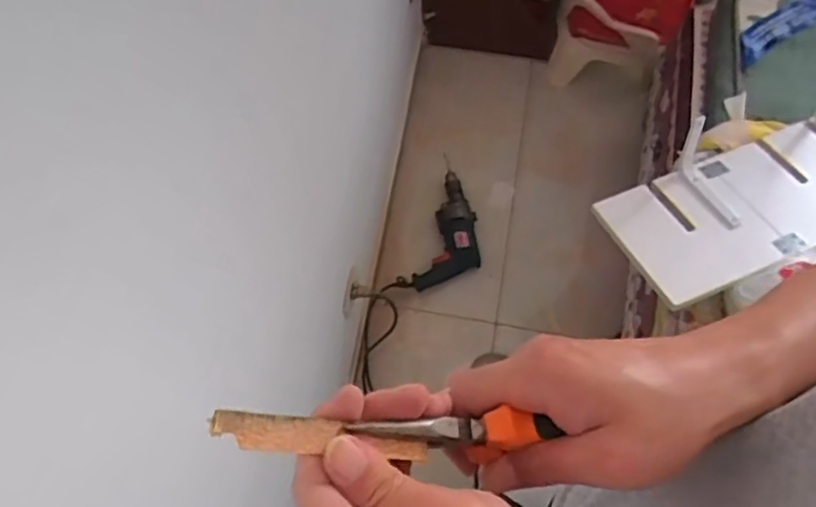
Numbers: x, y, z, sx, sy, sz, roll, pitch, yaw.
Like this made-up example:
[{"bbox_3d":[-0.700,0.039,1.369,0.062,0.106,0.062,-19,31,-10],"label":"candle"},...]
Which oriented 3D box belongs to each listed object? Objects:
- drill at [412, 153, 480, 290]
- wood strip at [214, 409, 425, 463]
[{"bbox_3d":[0.121,-0.070,1.597,0.149,0.067,0.360,12,73,5],"label":"drill"},{"bbox_3d":[-0.035,0.080,0.273,0.096,0.004,0.015,14,71,-23],"label":"wood strip"}]

